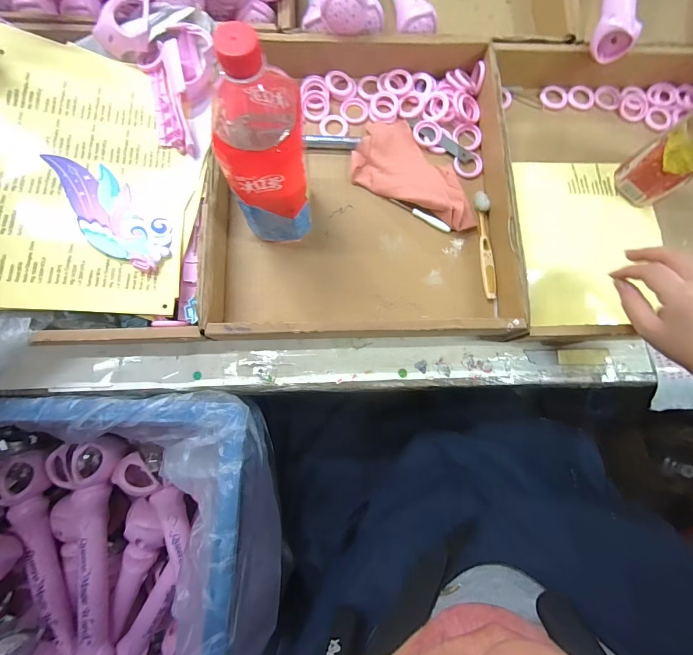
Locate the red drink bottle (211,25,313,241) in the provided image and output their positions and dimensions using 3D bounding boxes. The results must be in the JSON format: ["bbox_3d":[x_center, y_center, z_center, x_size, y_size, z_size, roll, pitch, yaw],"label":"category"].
[{"bbox_3d":[-0.072,-0.148,0.333,0.069,0.220,0.063,5,80,-2],"label":"red drink bottle"}]

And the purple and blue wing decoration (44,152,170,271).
[{"bbox_3d":[-0.262,-0.129,0.381,0.163,0.009,0.068,43,66,0],"label":"purple and blue wing decoration"}]

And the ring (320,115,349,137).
[{"bbox_3d":[-0.016,-0.268,0.464,0.037,0.004,0.034,0,80,-2],"label":"ring"}]

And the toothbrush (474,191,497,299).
[{"bbox_3d":[0.175,-0.105,0.439,0.017,0.009,0.138,-2,81,-3],"label":"toothbrush"}]

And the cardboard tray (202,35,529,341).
[{"bbox_3d":[0.020,-0.176,0.423,0.345,0.064,0.382,-1,82,-1],"label":"cardboard tray"}]

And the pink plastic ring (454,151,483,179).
[{"bbox_3d":[0.161,-0.213,0.461,0.041,0.004,0.033,-29,83,-5],"label":"pink plastic ring"}]

